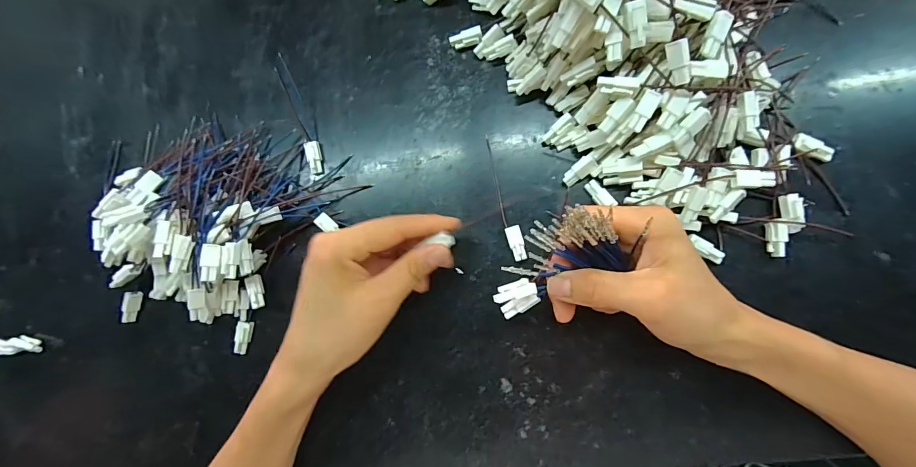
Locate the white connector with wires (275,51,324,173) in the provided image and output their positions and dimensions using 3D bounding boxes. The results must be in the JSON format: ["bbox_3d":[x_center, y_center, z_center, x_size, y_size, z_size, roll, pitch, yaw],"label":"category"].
[{"bbox_3d":[-0.128,-0.098,0.317,0.016,0.010,0.104,-24,82,6],"label":"white connector with wires"}]

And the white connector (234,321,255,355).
[{"bbox_3d":[-0.168,0.082,0.309,0.009,0.011,0.025,10,87,9],"label":"white connector"}]

